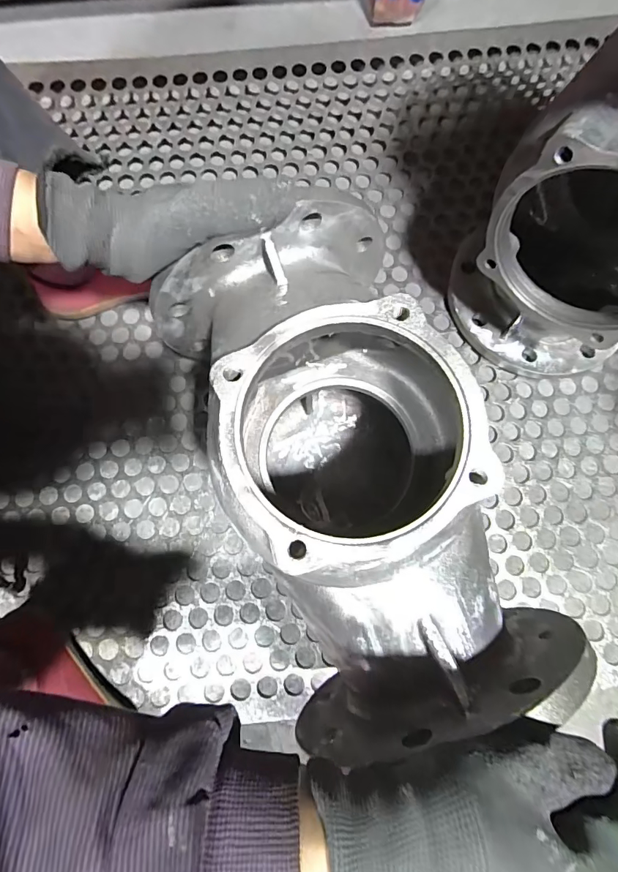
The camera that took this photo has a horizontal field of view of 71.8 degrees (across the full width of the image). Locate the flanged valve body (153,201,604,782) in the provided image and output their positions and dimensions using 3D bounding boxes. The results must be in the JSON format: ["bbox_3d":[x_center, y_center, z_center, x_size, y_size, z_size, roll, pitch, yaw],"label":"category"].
[{"bbox_3d":[0.028,0.025,0.357,0.185,0.204,0.341,-20,77,-4],"label":"flanged valve body"}]

